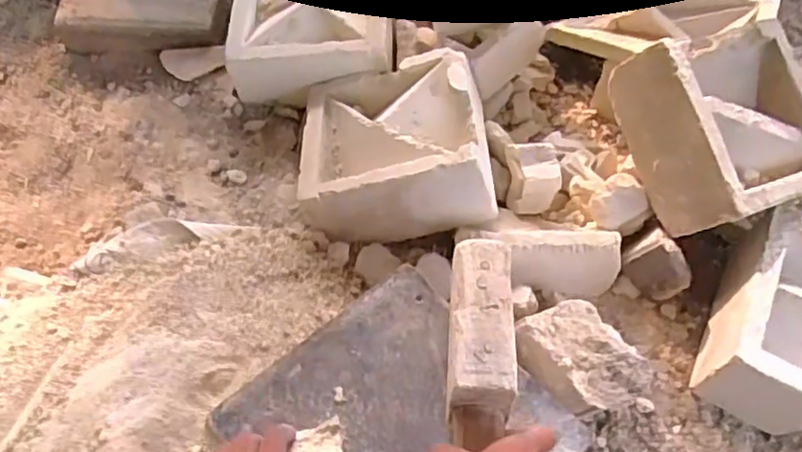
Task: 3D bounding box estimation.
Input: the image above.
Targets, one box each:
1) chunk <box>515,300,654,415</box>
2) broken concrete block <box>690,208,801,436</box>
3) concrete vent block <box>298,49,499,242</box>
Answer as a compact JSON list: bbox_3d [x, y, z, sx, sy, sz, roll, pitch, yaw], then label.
[{"bbox_3d":[0.166,0.123,0.623,0.089,0.037,0.115,-29,63,-18],"label":"chunk"},{"bbox_3d":[0.396,0.098,0.701,0.106,0.118,0.206,23,59,12],"label":"broken concrete block"},{"bbox_3d":[0.001,-0.091,0.794,0.218,0.127,0.223,-9,46,19],"label":"concrete vent block"}]

